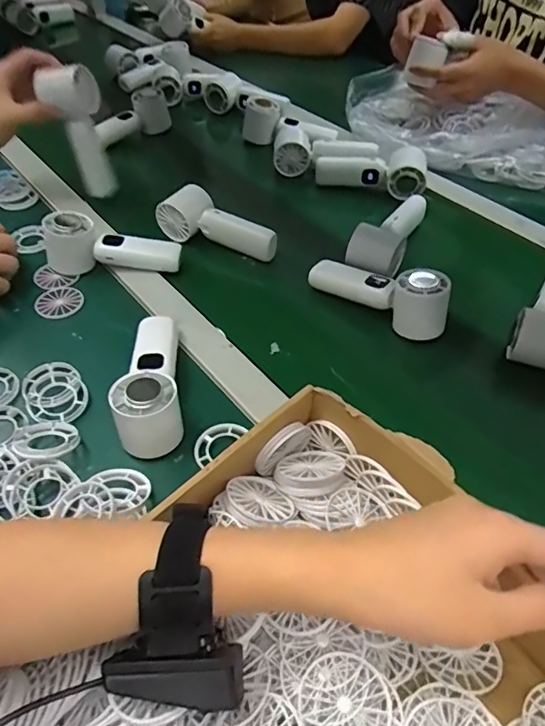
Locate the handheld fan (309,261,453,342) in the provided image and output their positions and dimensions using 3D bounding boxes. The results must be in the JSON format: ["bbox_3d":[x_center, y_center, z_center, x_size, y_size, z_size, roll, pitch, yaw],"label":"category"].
[{"bbox_3d":[0.116,-0.084,0.558,0.158,0.055,0.049,30,56,25],"label":"handheld fan"}]

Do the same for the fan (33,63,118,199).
[{"bbox_3d":[-0.246,-0.299,0.665,0.062,0.156,0.085,-11,50,-8],"label":"fan"}]

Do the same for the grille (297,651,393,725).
[{"bbox_3d":[0.040,0.193,0.290,0.050,0.008,0.050,-1,49,1],"label":"grille"}]

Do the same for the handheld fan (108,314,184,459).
[{"bbox_3d":[-0.112,0.009,0.465,0.053,0.050,0.165,-9,49,-7],"label":"handheld fan"}]

